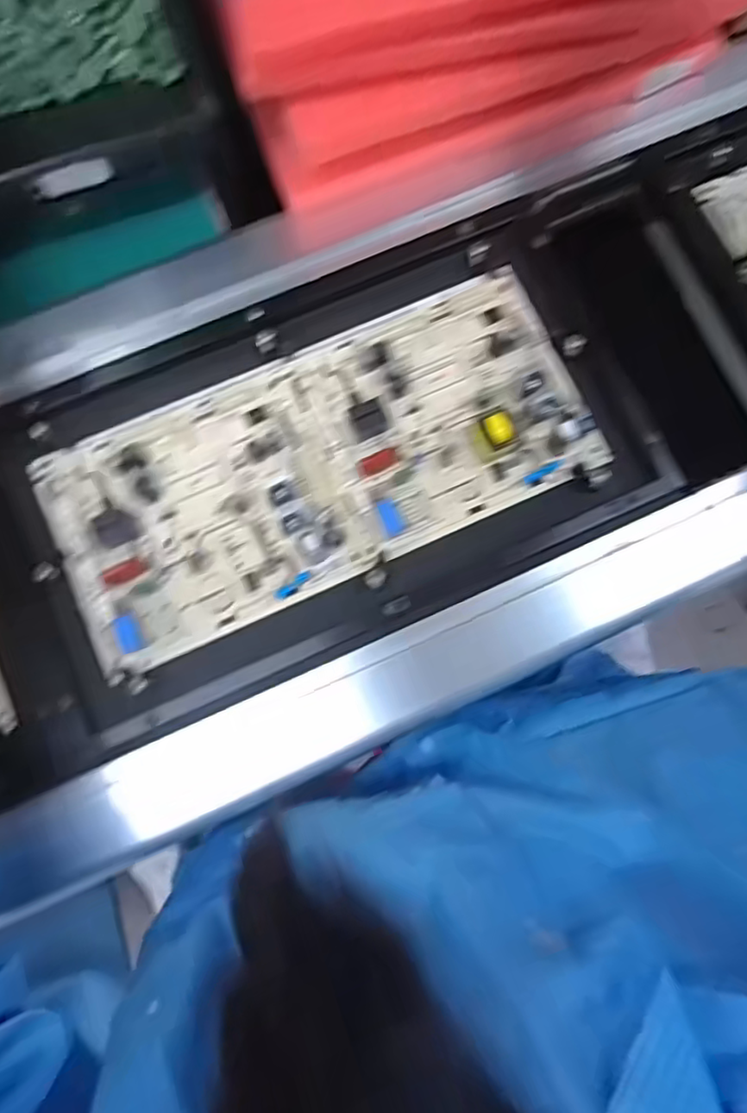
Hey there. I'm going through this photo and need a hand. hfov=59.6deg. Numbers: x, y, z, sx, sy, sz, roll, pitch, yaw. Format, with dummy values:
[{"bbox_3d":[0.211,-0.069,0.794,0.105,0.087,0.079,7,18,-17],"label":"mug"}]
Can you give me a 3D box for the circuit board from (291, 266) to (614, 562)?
[{"bbox_3d":[0.042,-0.084,0.355,0.135,0.023,0.128,-23,80,-4],"label":"circuit board"}]

